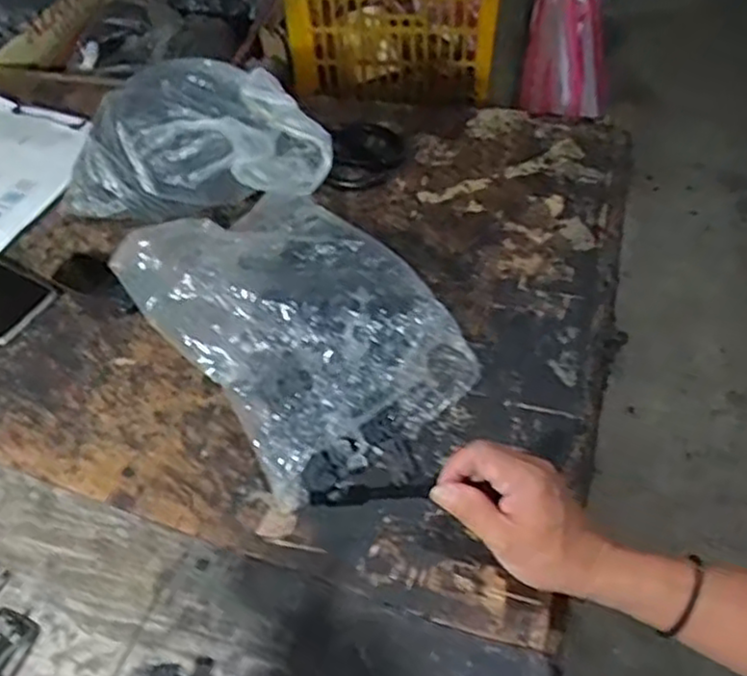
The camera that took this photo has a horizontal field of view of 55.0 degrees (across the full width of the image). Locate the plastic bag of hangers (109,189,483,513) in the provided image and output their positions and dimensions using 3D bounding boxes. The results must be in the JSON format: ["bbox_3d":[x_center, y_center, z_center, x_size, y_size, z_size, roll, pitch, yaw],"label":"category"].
[{"bbox_3d":[-0.070,-0.024,0.646,0.209,0.067,0.336,-33,56,-21],"label":"plastic bag of hangers"}]

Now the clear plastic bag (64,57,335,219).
[{"bbox_3d":[-0.187,-0.183,0.722,0.298,0.126,0.125,-1,49,25],"label":"clear plastic bag"}]

